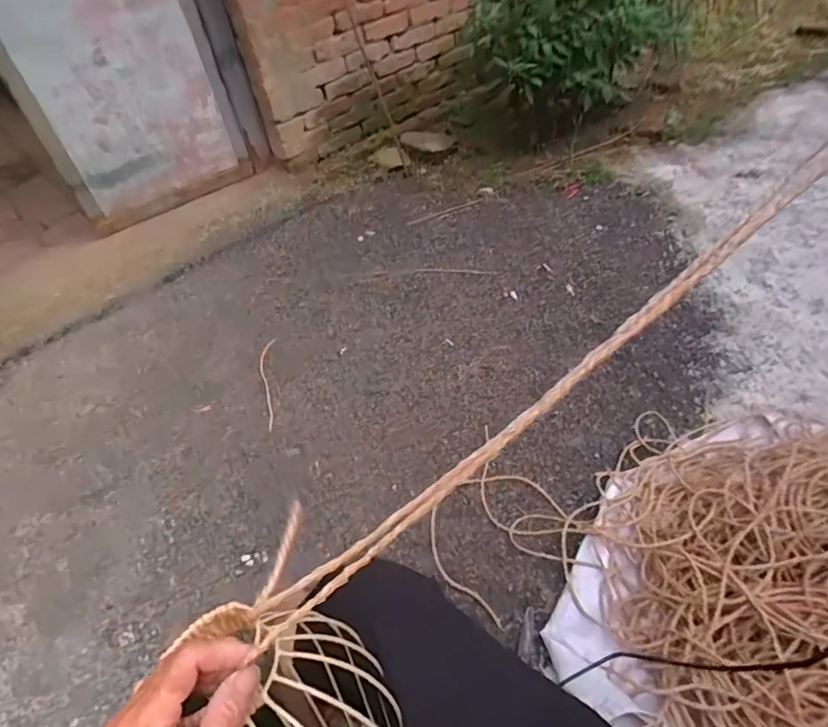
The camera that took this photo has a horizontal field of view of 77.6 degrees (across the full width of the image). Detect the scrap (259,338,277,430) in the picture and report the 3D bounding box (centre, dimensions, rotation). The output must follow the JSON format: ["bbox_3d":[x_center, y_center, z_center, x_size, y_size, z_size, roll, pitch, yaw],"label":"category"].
[{"bbox_3d":[-0.377,0.050,1.317,0.045,0.011,0.325,-10,45,-3],"label":"scrap"}]

